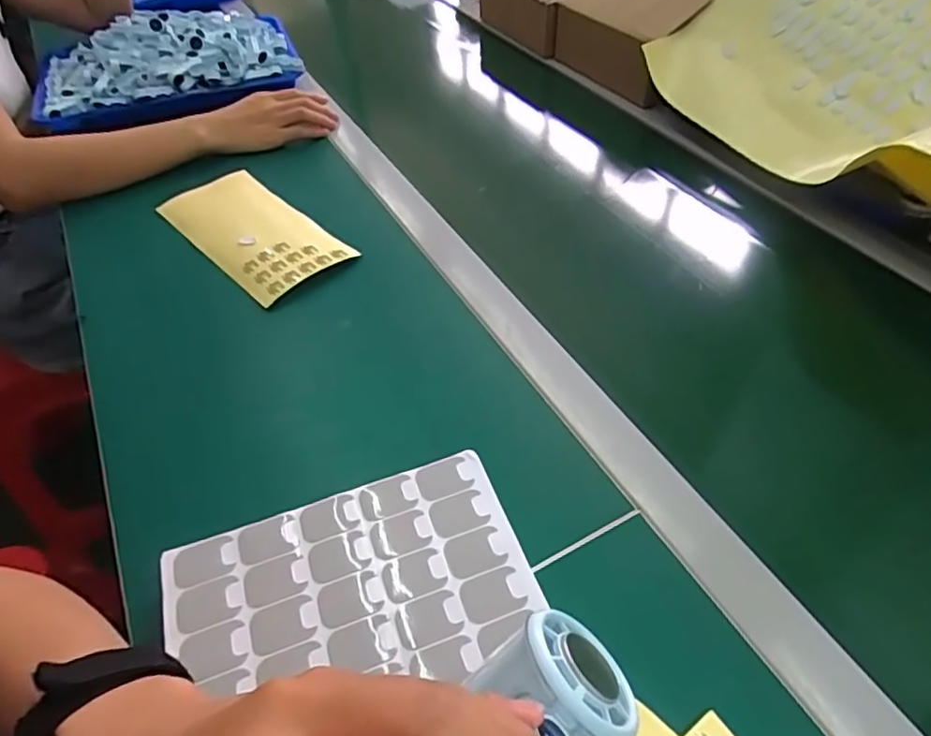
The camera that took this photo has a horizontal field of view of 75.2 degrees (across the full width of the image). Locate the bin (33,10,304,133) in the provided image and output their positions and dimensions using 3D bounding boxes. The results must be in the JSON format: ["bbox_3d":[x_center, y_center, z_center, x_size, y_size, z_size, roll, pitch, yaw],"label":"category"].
[{"bbox_3d":[-0.395,-0.401,0.802,0.331,0.079,0.205,-18,50,-14],"label":"bin"}]

